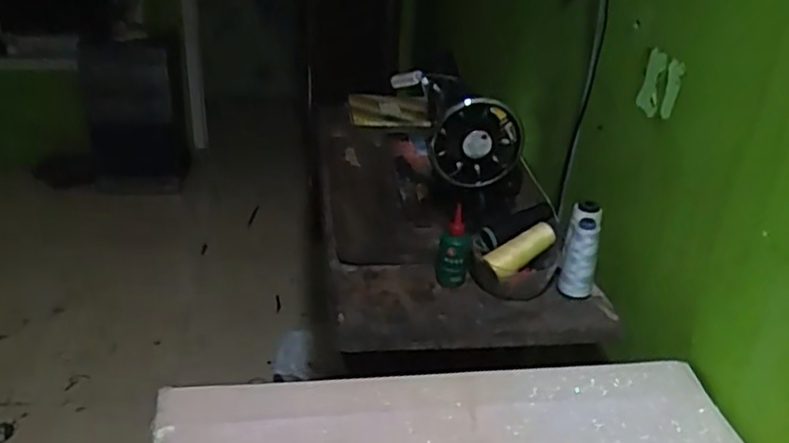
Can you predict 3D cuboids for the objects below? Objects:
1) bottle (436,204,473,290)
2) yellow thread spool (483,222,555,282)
[{"bbox_3d":[0.084,0.035,0.935,0.046,0.113,0.033,5,28,5],"label":"bottle"},{"bbox_3d":[0.180,0.042,0.940,0.108,0.035,0.031,-31,37,-11],"label":"yellow thread spool"}]

